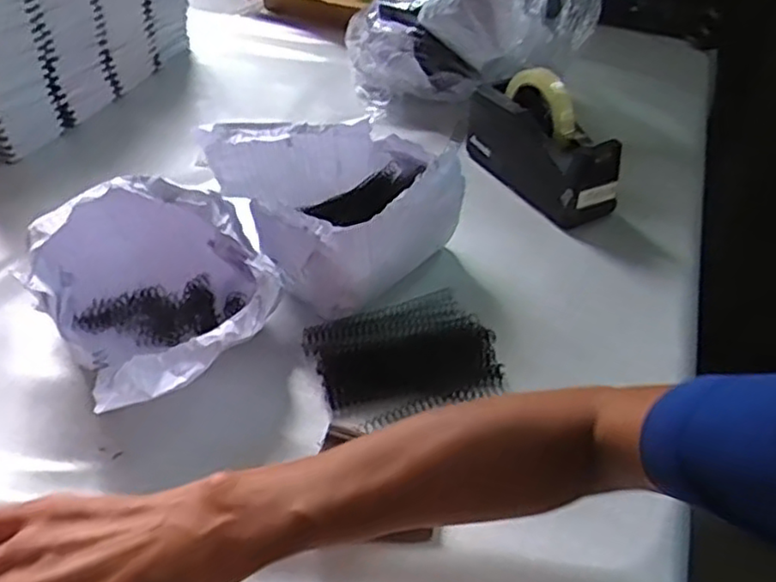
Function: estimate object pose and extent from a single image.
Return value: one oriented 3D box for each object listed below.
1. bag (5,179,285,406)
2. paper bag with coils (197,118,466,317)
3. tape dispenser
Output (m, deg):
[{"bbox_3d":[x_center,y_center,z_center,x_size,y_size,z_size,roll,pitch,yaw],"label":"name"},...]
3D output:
[{"bbox_3d":[-0.201,-0.006,0.582,0.170,0.125,0.207,-28,50,-30],"label":"bag"},{"bbox_3d":[-0.044,-0.090,0.673,0.190,0.123,0.178,32,49,30],"label":"paper bag with coils"},{"bbox_3d":[0.179,-0.176,0.790,0.071,0.113,0.197,-20,46,-24],"label":"tape dispenser"}]

